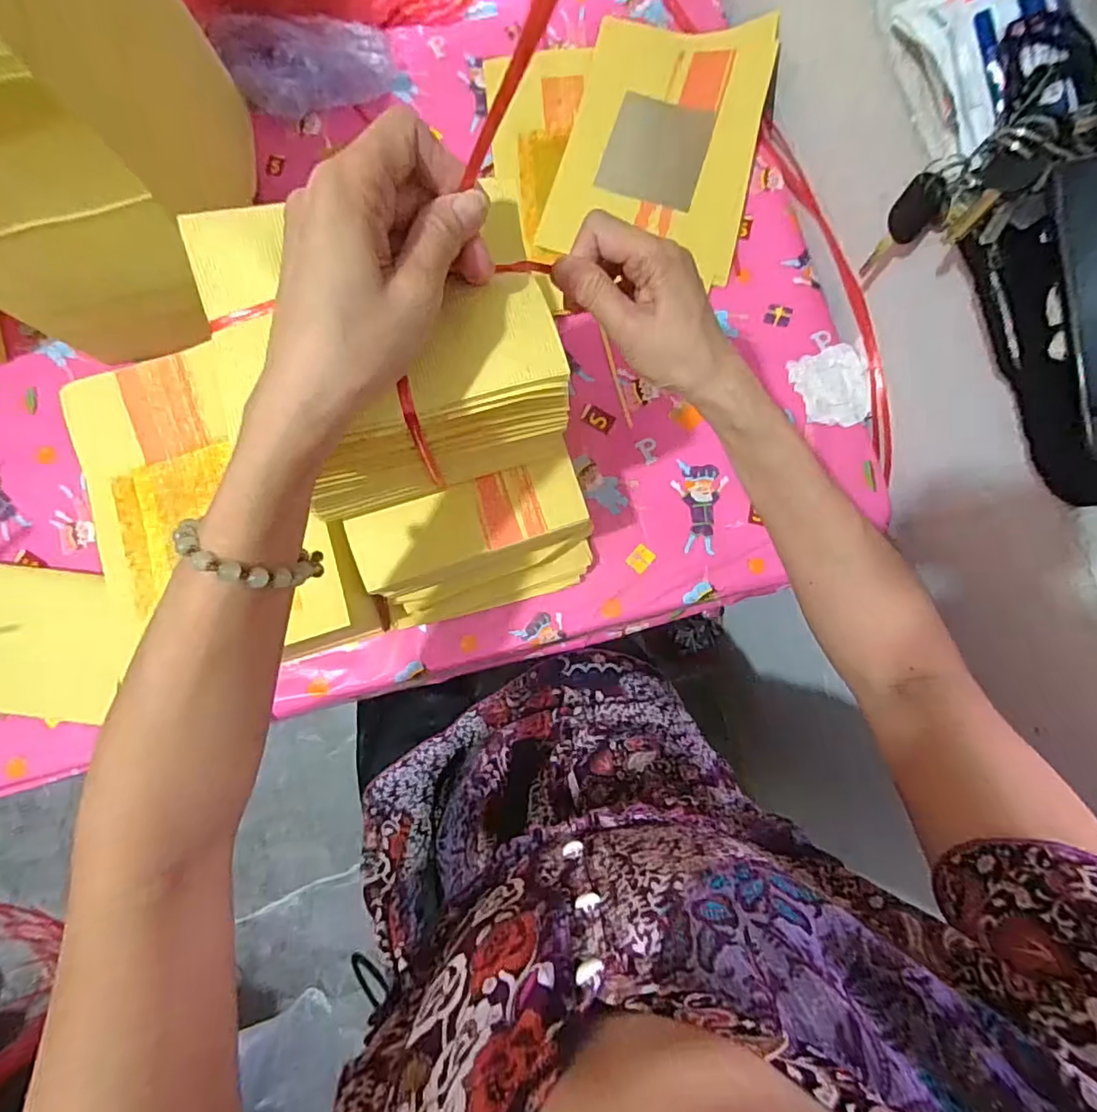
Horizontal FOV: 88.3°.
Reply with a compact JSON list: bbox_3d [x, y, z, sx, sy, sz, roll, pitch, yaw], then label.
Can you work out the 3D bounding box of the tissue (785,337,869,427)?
[{"bbox_3d":[0.242,-0.144,0.482,0.060,0.020,0.066,-14,84,-1],"label":"tissue"}]

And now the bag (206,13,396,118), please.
[{"bbox_3d":[-0.213,-0.440,0.508,0.146,0.054,0.052,-13,83,-15],"label":"bag"}]

